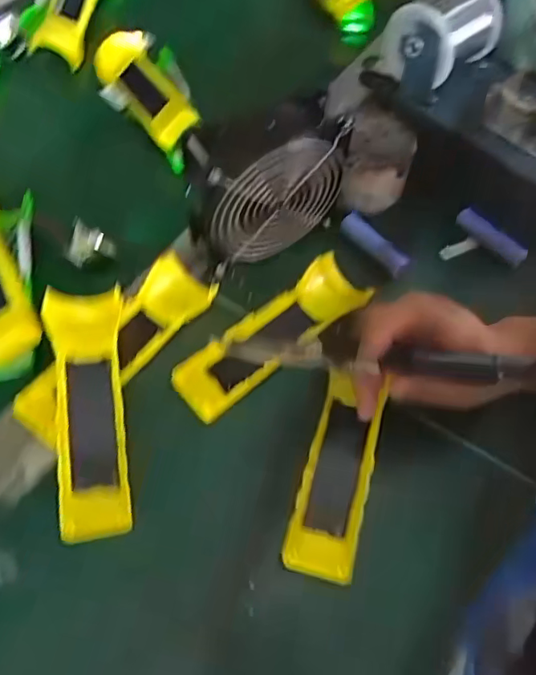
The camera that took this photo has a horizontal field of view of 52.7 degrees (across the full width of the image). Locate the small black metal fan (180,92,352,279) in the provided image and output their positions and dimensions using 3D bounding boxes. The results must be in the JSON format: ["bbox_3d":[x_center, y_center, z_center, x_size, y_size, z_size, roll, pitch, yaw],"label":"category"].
[{"bbox_3d":[-0.001,-0.115,0.412,0.120,0.112,0.052,-20,61,-13],"label":"small black metal fan"}]

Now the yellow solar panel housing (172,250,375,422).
[{"bbox_3d":[0.005,-0.004,0.402,0.160,0.018,0.048,-37,66,-21],"label":"yellow solar panel housing"}]

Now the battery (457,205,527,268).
[{"bbox_3d":[0.193,-0.087,0.467,0.066,0.015,0.019,39,65,20],"label":"battery"}]

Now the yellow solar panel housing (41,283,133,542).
[{"bbox_3d":[-0.119,0.045,0.365,0.047,0.022,0.167,-8,72,-6],"label":"yellow solar panel housing"}]

